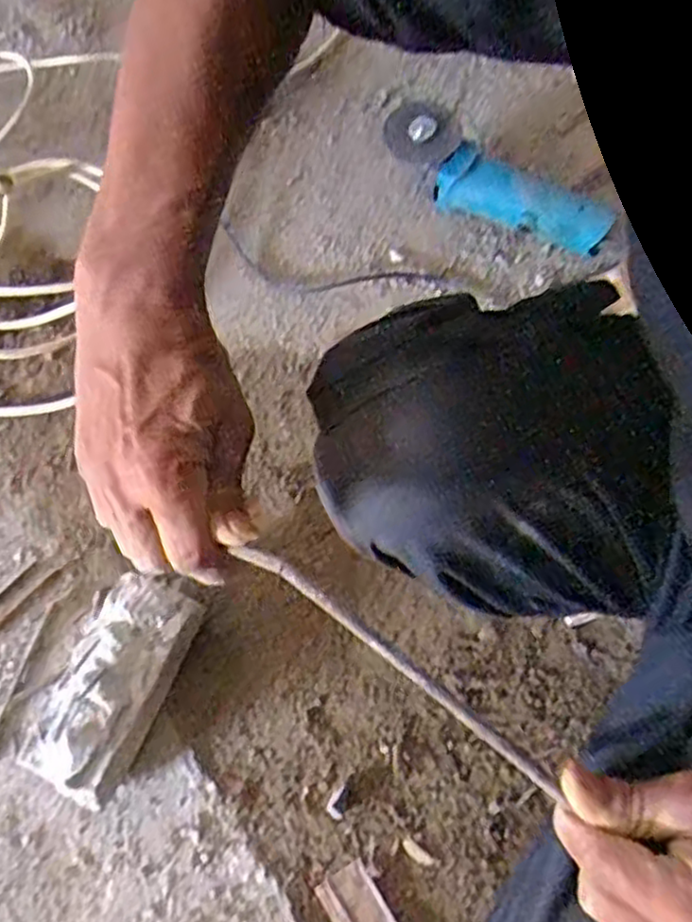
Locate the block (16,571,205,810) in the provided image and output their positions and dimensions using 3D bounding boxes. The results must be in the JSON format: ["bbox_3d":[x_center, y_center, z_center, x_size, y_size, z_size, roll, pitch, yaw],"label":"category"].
[{"bbox_3d":[-0.204,0.197,0.637,0.088,0.071,0.191,25,69,13],"label":"block"}]

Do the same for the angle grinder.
[{"bbox_3d":[0.170,-0.318,0.837,0.271,0.080,0.081,30,70,2],"label":"angle grinder"}]

